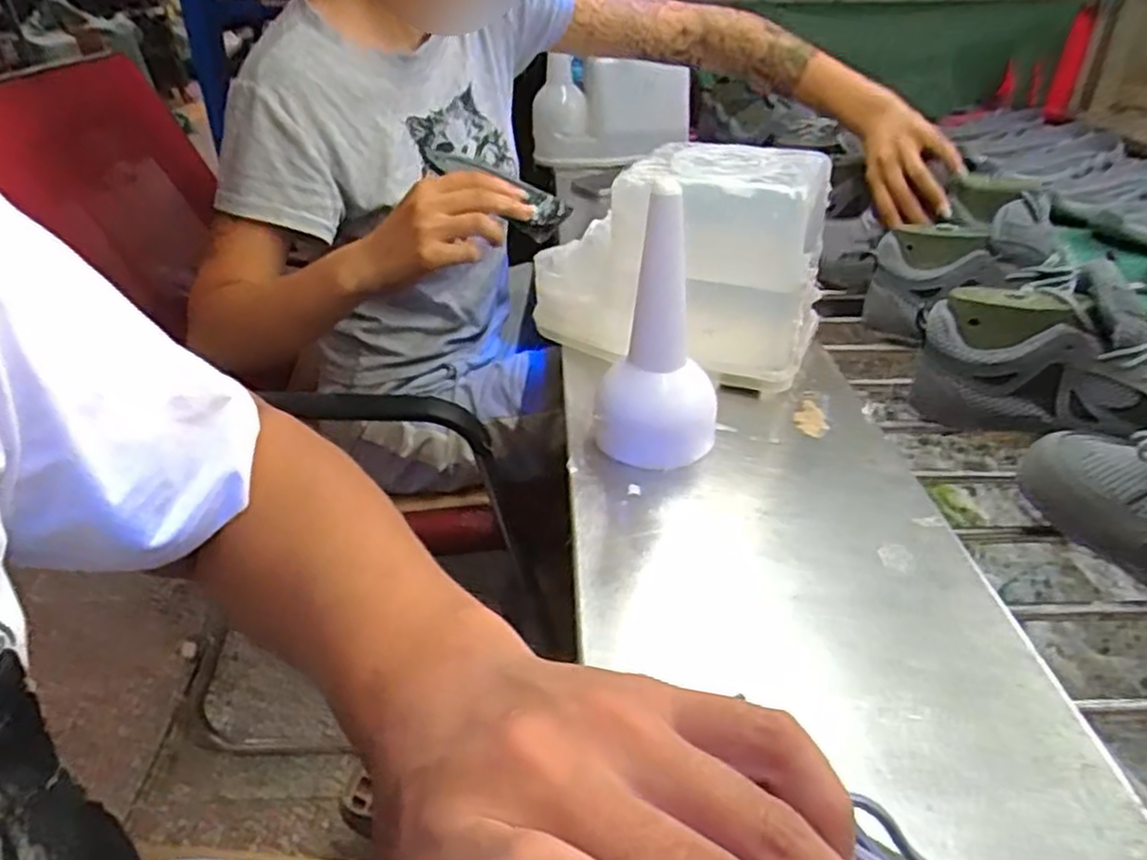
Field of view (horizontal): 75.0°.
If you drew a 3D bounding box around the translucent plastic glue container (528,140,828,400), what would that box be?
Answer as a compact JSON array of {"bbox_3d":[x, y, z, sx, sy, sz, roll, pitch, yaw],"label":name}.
[{"bbox_3d":[0.081,-0.143,0.637,0.250,0.166,0.116,10,34,15],"label":"translucent plastic glue container"}]

